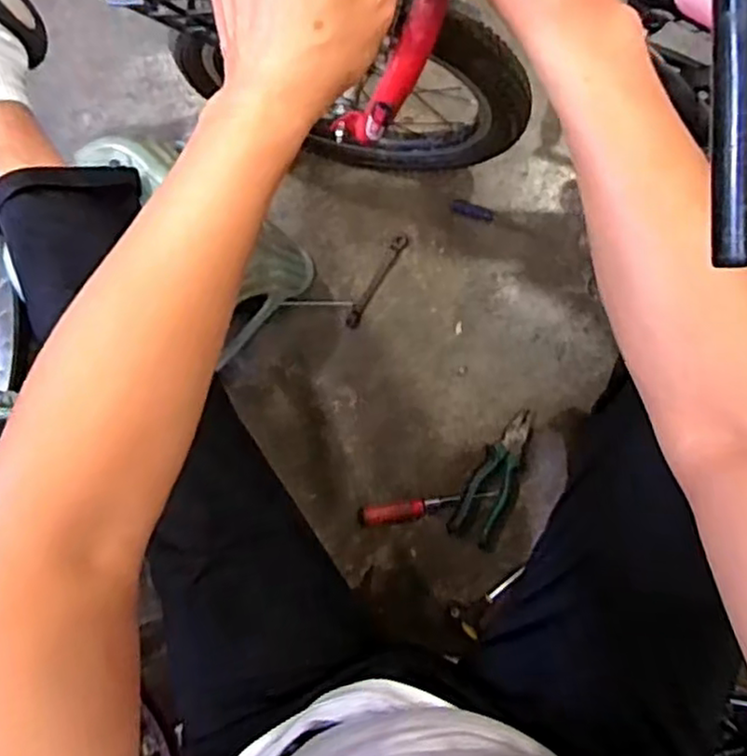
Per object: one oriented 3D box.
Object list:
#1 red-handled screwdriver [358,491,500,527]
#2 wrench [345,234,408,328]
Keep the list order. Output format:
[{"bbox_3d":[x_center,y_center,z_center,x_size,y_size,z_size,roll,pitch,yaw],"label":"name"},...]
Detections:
[{"bbox_3d":[0.072,0.178,0.927,0.189,0.029,0.034,-9,92,4],"label":"red-handled screwdriver"},{"bbox_3d":[0.005,-0.134,0.955,0.021,0.015,0.146,32,94,2],"label":"wrench"}]

